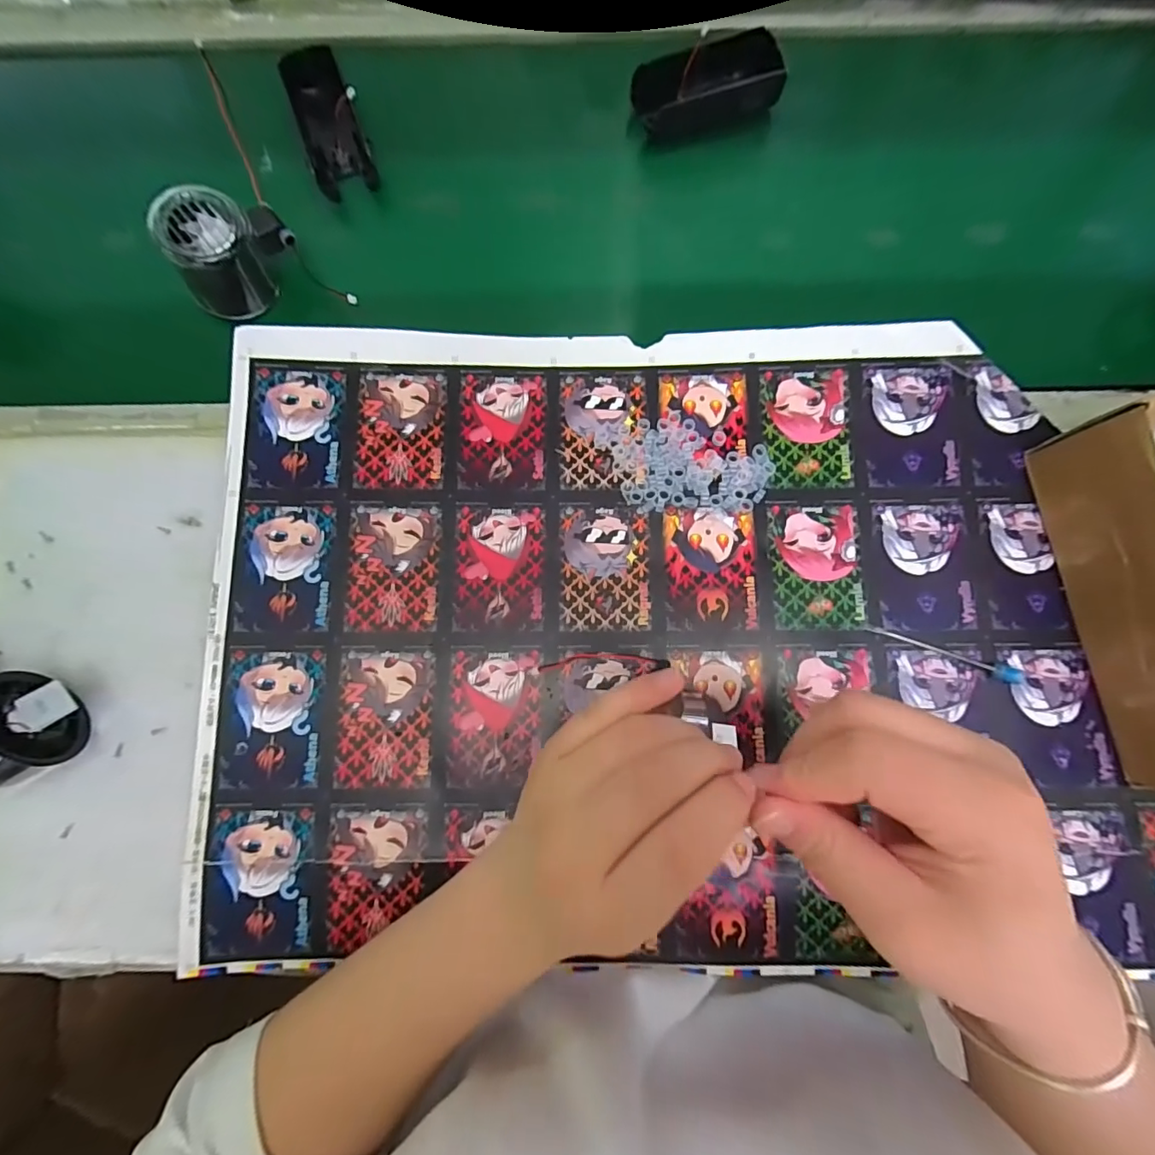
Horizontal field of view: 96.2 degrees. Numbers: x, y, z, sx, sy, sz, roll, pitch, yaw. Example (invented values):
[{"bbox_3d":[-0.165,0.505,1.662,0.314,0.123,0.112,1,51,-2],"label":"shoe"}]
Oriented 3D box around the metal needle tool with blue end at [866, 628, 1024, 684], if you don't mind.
[{"bbox_3d":[0.221,0.047,0.312,0.091,0.007,0.009,17,81,4],"label":"metal needle tool with blue end"}]

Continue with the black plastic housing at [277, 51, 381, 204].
[{"bbox_3d":[-0.186,-0.341,0.385,0.047,0.041,0.100,-21,80,-2],"label":"black plastic housing"}]

